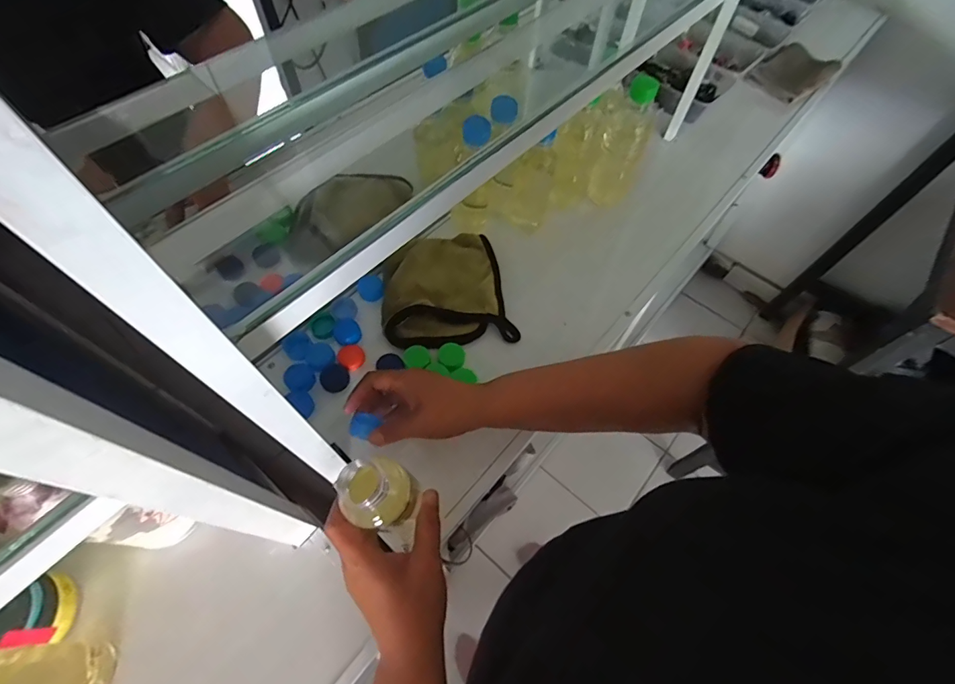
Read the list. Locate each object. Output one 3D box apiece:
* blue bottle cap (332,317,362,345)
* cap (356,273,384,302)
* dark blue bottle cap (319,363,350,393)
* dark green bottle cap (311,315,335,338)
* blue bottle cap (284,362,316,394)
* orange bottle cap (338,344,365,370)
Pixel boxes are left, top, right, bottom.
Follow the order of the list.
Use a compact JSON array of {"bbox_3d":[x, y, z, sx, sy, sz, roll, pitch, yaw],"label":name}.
[{"bbox_3d":[-0.158,-0.013,0.530,0.030,0.008,0.037,-24,64,-15],"label":"blue bottle cap"},{"bbox_3d":[-0.136,-0.069,0.559,0.031,0.017,0.029,1,61,-1],"label":"cap"},{"bbox_3d":[-0.164,0.041,0.505,0.029,0.011,0.032,40,67,19],"label":"dark blue bottle cap"},{"bbox_3d":[-0.186,-0.019,0.530,0.025,0.009,0.028,2,61,-1],"label":"dark green bottle cap"},{"bbox_3d":[-0.201,0.041,0.497,0.037,0.007,0.030,40,67,19],"label":"blue bottle cap"},{"bbox_3d":[-0.148,0.017,0.518,0.028,0.010,0.031,-28,65,-16],"label":"orange bottle cap"}]

